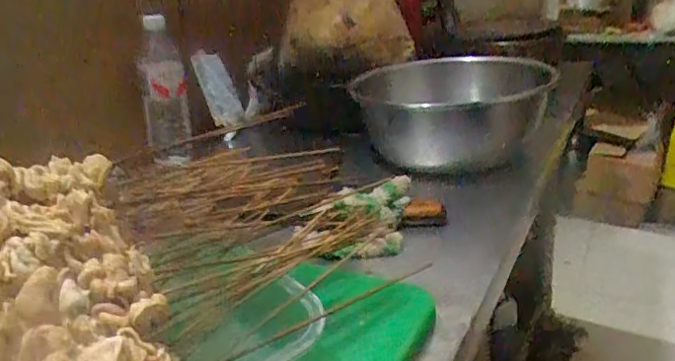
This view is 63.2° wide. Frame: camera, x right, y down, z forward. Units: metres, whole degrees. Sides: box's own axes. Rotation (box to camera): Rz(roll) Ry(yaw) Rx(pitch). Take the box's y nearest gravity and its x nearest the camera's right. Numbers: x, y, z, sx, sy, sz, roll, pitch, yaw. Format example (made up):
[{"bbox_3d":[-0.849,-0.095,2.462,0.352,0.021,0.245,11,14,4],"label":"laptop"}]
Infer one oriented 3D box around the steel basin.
[{"bbox_3d":[0.155,-0.105,0.805,0.244,0.112,0.253,-6,20,2],"label":"steel basin"}]

